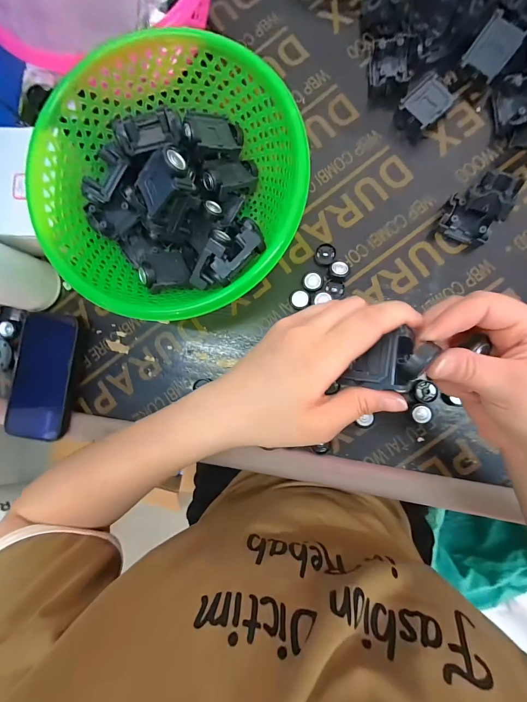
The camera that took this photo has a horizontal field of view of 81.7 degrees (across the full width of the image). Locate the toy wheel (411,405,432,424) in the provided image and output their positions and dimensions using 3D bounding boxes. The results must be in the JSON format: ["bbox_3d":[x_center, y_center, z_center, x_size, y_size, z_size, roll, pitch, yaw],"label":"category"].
[{"bbox_3d":[0.172,0.068,0.331,0.021,0.010,0.019,2,88,6],"label":"toy wheel"}]

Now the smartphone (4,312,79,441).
[{"bbox_3d":[-0.265,0.028,0.367,0.073,0.012,0.148,6,81,2],"label":"smartphone"}]

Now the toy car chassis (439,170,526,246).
[{"bbox_3d":[0.227,-0.152,0.319,0.055,0.043,0.073,40,92,6],"label":"toy car chassis"}]

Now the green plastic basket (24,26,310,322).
[{"bbox_3d":[-0.091,-0.165,0.318,0.244,0.108,0.230,0,88,6],"label":"green plastic basket"}]

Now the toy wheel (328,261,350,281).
[{"bbox_3d":[0.085,-0.091,0.344,0.023,0.012,0.025,0,88,6],"label":"toy wheel"}]

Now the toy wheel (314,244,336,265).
[{"bbox_3d":[0.071,-0.111,0.350,0.023,0.008,0.023,0,88,6],"label":"toy wheel"}]

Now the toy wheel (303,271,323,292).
[{"bbox_3d":[0.056,-0.079,0.348,0.022,0.012,0.022,0,88,6],"label":"toy wheel"}]

